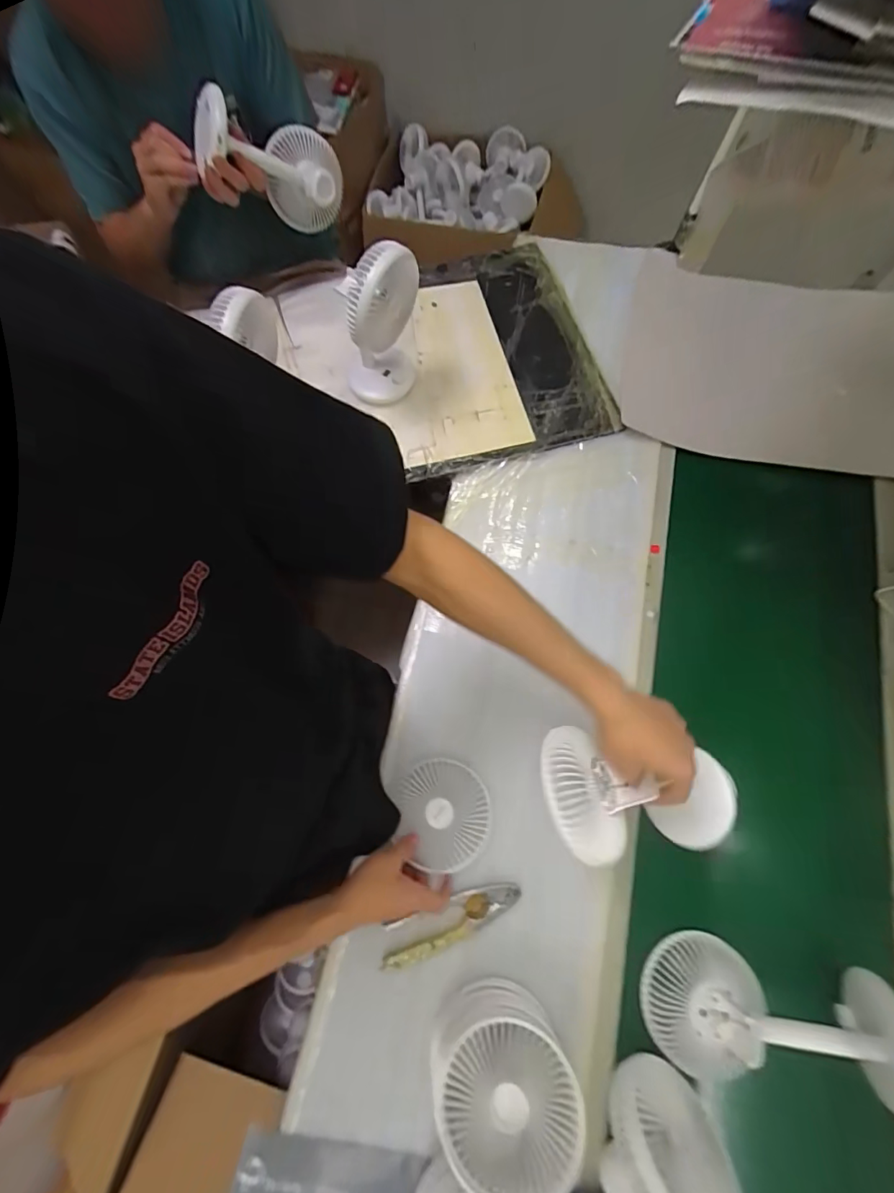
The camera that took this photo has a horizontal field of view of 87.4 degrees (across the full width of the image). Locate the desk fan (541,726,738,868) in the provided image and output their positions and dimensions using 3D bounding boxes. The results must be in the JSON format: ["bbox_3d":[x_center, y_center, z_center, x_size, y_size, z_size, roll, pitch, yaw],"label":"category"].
[{"bbox_3d":[0.211,0.221,0.508,0.211,0.096,0.121,15,70,-18],"label":"desk fan"}]

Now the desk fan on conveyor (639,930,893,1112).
[{"bbox_3d":[0.341,0.448,0.506,0.239,0.084,0.119,-3,69,17],"label":"desk fan on conveyor"}]

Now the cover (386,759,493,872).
[{"bbox_3d":[-0.006,0.271,0.586,0.117,0.018,0.123,-10,70,-2],"label":"cover"}]

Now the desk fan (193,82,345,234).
[{"bbox_3d":[-0.277,-0.679,0.743,0.216,0.125,0.100,-7,63,-45],"label":"desk fan"}]

